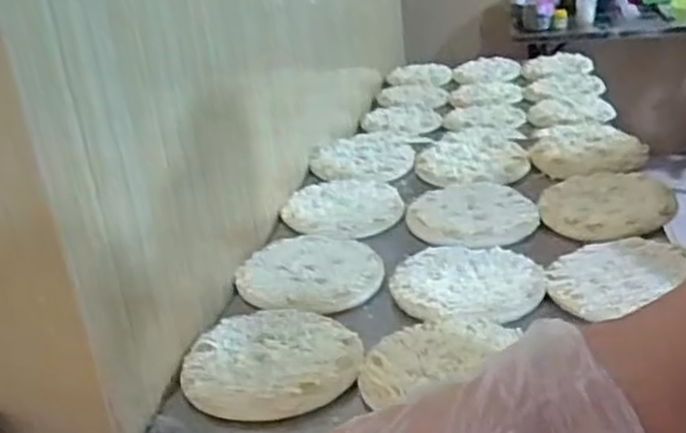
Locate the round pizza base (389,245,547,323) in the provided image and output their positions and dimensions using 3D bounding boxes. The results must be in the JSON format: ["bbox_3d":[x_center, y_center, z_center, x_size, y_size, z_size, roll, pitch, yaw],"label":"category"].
[{"bbox_3d":[0.164,0.080,0.961,0.195,0.011,0.202,-3,24,11],"label":"round pizza base"}]

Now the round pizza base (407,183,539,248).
[{"bbox_3d":[0.209,-0.006,1.169,0.198,0.017,0.238,-6,23,2],"label":"round pizza base"}]

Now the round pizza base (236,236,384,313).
[{"bbox_3d":[-0.048,0.074,1.023,0.201,0.013,0.213,-9,23,-3],"label":"round pizza base"}]

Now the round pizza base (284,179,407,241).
[{"bbox_3d":[0.001,-0.017,1.246,0.195,0.020,0.231,-15,24,-18],"label":"round pizza base"}]

